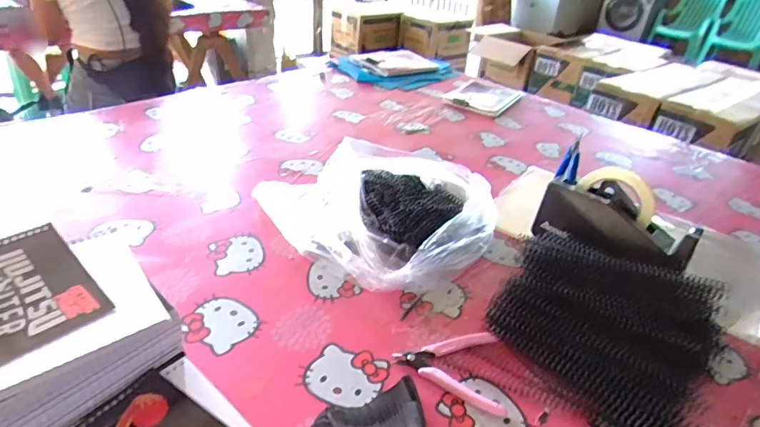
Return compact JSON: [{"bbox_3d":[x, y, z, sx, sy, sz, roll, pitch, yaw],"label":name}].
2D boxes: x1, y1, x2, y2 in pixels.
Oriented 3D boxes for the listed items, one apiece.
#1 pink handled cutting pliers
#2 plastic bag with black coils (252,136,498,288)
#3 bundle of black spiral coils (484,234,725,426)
[{"bbox_3d":[0.075,0.161,0.487,0.111,0.019,0.091,7,33,3],"label":"pink handled cutting pliers"},{"bbox_3d":[0.015,-0.028,0.706,0.325,0.085,0.323,-22,42,-35],"label":"plastic bag with black coils"},{"bbox_3d":[0.258,0.119,0.528,0.210,0.073,0.226,-26,44,-38],"label":"bundle of black spiral coils"}]

